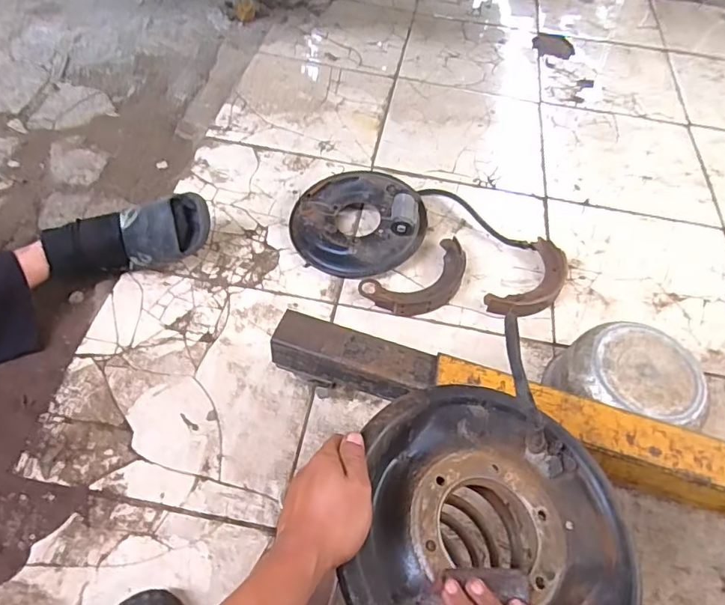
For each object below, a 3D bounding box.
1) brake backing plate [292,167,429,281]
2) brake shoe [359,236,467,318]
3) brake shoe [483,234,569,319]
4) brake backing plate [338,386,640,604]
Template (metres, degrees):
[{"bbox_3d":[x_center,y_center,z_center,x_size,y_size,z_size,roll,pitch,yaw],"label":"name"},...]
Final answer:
[{"bbox_3d":[-0.010,-0.168,1.061,0.264,0.085,0.242,2,55,-3],"label":"brake backing plate"},{"bbox_3d":[0.118,-0.042,1.010,0.230,0.034,0.121,-27,61,-21],"label":"brake shoe"},{"bbox_3d":[0.335,-0.038,1.022,0.098,0.031,0.228,38,61,21],"label":"brake shoe"},{"bbox_3d":[0.111,0.188,0.461,0.254,0.054,0.238,2,55,-3],"label":"brake backing plate"}]

